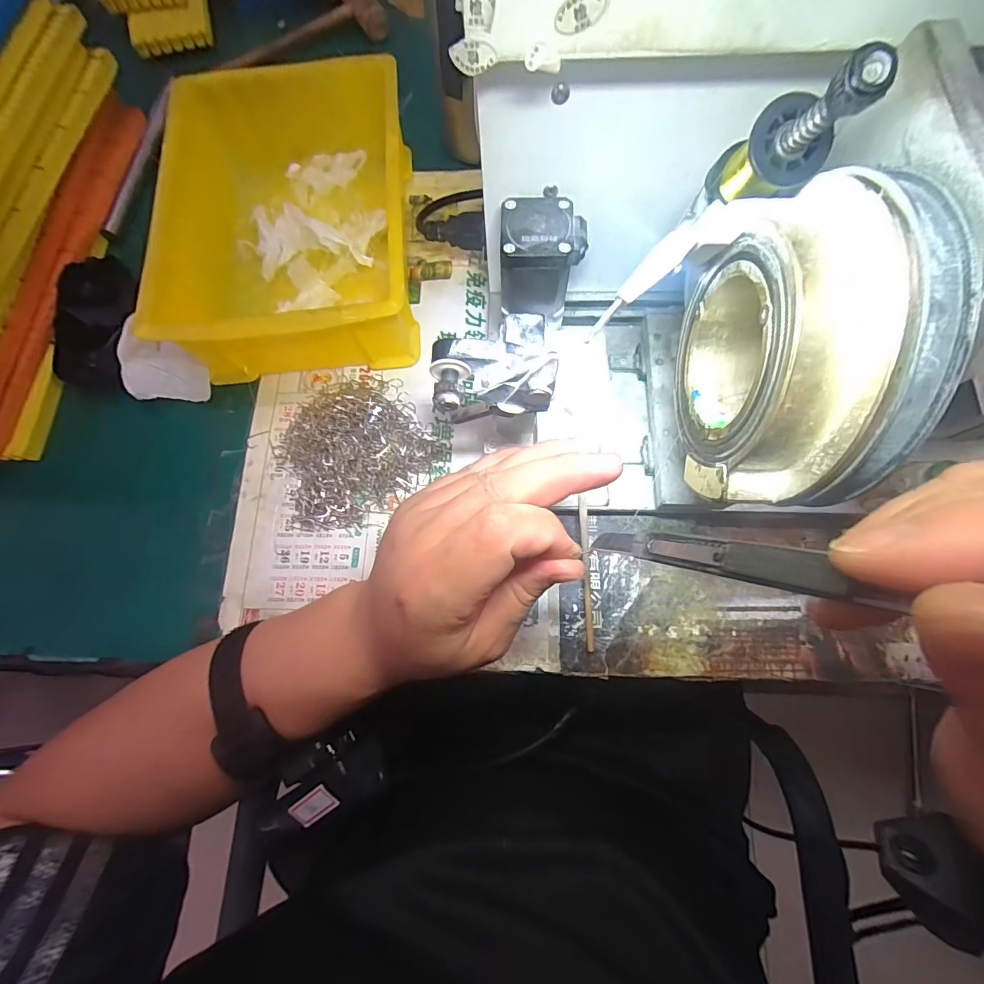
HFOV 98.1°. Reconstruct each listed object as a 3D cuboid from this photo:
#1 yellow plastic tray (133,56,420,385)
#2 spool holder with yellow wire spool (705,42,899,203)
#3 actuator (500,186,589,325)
[{"bbox_3d":[-0.152,-0.212,0.342,0.175,0.076,0.238,-4,75,1],"label":"yellow plastic tray"},{"bbox_3d":[0.101,-0.119,0.147,0.025,0.070,0.026,-16,104,-2],"label":"spool holder with yellow wire spool"},{"bbox_3d":[0.030,-0.145,0.268,0.054,0.052,0.057,2,75,3],"label":"actuator"}]

